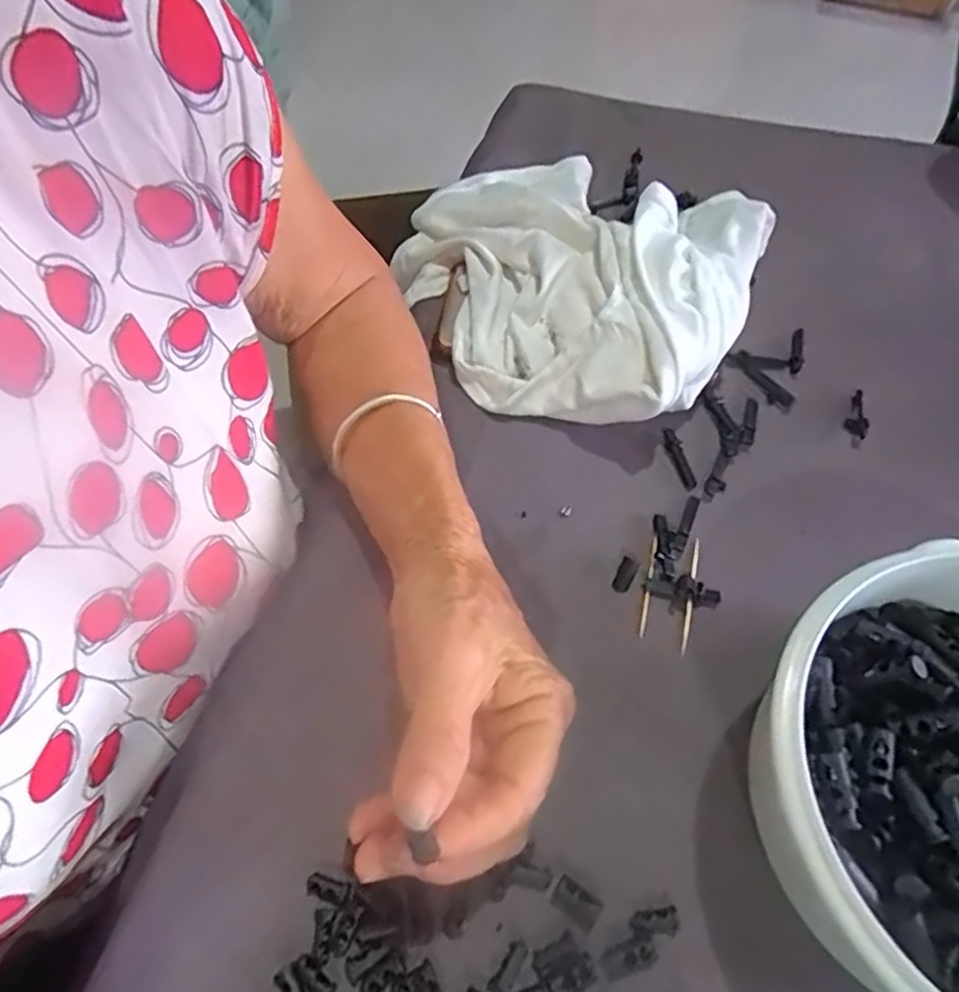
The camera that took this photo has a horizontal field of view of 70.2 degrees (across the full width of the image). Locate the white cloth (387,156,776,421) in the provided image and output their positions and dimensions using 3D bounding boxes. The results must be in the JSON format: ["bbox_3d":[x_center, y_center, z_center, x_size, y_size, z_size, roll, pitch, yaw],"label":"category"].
[{"bbox_3d":[0.051,-0.146,0.416,0.216,0.059,0.207,19,60,13],"label":"white cloth"}]

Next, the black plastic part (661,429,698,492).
[{"bbox_3d":[0.107,-0.020,0.366,0.009,0.004,0.038,-14,59,-7],"label":"black plastic part"}]

